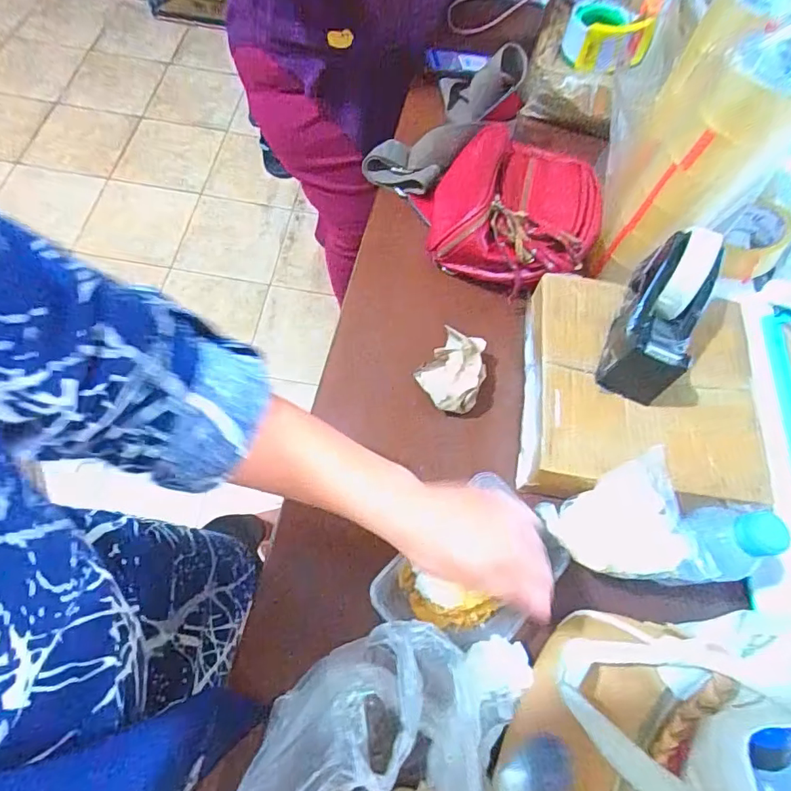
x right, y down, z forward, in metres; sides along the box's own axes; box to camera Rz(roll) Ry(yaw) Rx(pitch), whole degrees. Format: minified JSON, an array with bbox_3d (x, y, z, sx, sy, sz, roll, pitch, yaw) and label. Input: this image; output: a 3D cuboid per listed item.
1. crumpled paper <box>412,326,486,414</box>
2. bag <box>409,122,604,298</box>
[{"bbox_3d":[0.064,-0.025,0.544,0.069,0.059,0.087,21,66,7],"label":"crumpled paper"},{"bbox_3d":[0.143,-0.246,0.624,0.213,0.096,0.205,16,66,5],"label":"bag"}]

